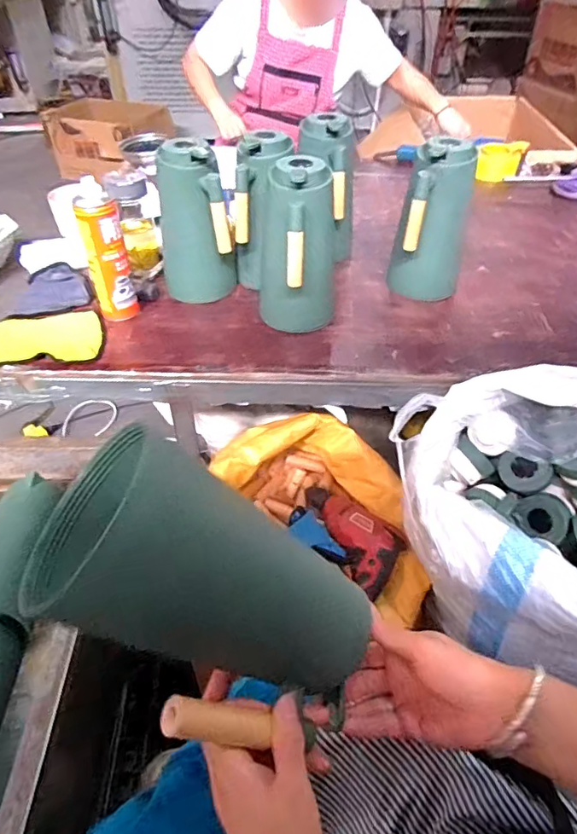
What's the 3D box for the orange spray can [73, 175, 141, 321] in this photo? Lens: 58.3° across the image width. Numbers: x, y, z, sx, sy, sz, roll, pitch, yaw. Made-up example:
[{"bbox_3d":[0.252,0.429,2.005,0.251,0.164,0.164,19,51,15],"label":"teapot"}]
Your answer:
[{"bbox_3d":[-0.294,-0.265,0.838,0.063,0.207,0.060,-13,45,-13],"label":"orange spray can"}]

